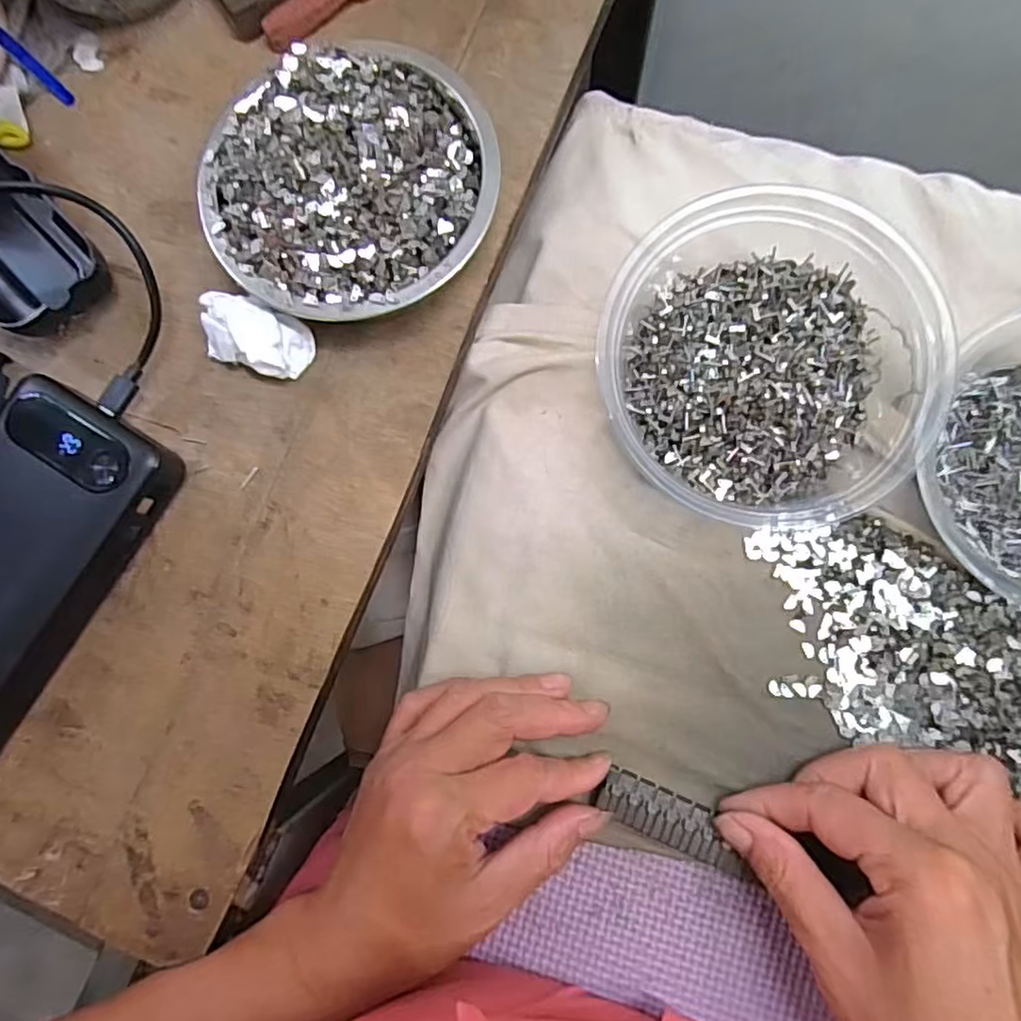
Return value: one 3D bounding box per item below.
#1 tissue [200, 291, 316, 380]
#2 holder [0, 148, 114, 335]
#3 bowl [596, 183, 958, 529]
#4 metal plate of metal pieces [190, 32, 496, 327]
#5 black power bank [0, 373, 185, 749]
[{"bbox_3d":[-0.106,-0.072,0.269,0.042,0.021,0.026,19,83,6],"label":"tissue"},{"bbox_3d":[-0.224,-0.123,0.279,0.101,0.024,0.051,43,86,8],"label":"holder"},{"bbox_3d":[0.111,-0.066,0.270,0.140,0.053,0.141,-1,81,3],"label":"bowl"},{"bbox_3d":[-0.065,-0.135,0.273,0.117,0.031,0.116,-1,81,3],"label":"metal plate of metal pieces"},{"bbox_3d":[-0.203,0.026,0.254,0.070,0.026,0.152,32,84,7],"label":"black power bank"}]

